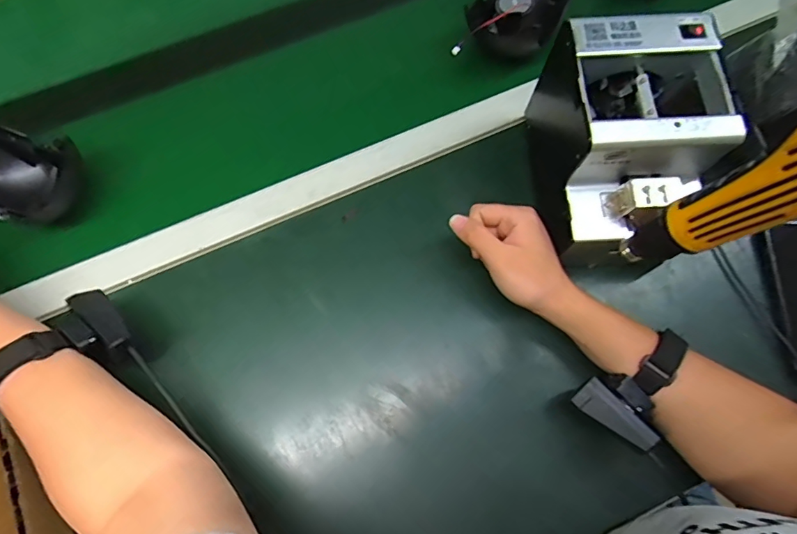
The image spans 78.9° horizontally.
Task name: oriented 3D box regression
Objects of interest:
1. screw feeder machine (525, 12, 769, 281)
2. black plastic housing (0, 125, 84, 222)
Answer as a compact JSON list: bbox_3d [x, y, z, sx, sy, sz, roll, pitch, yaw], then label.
[{"bbox_3d":[0.214,-0.116,0.463,0.134,0.151,0.180,-6,70,-2],"label":"screw feeder machine"},{"bbox_3d":[-0.383,-0.089,0.486,0.115,0.066,0.090,19,71,6],"label":"black plastic housing"}]

